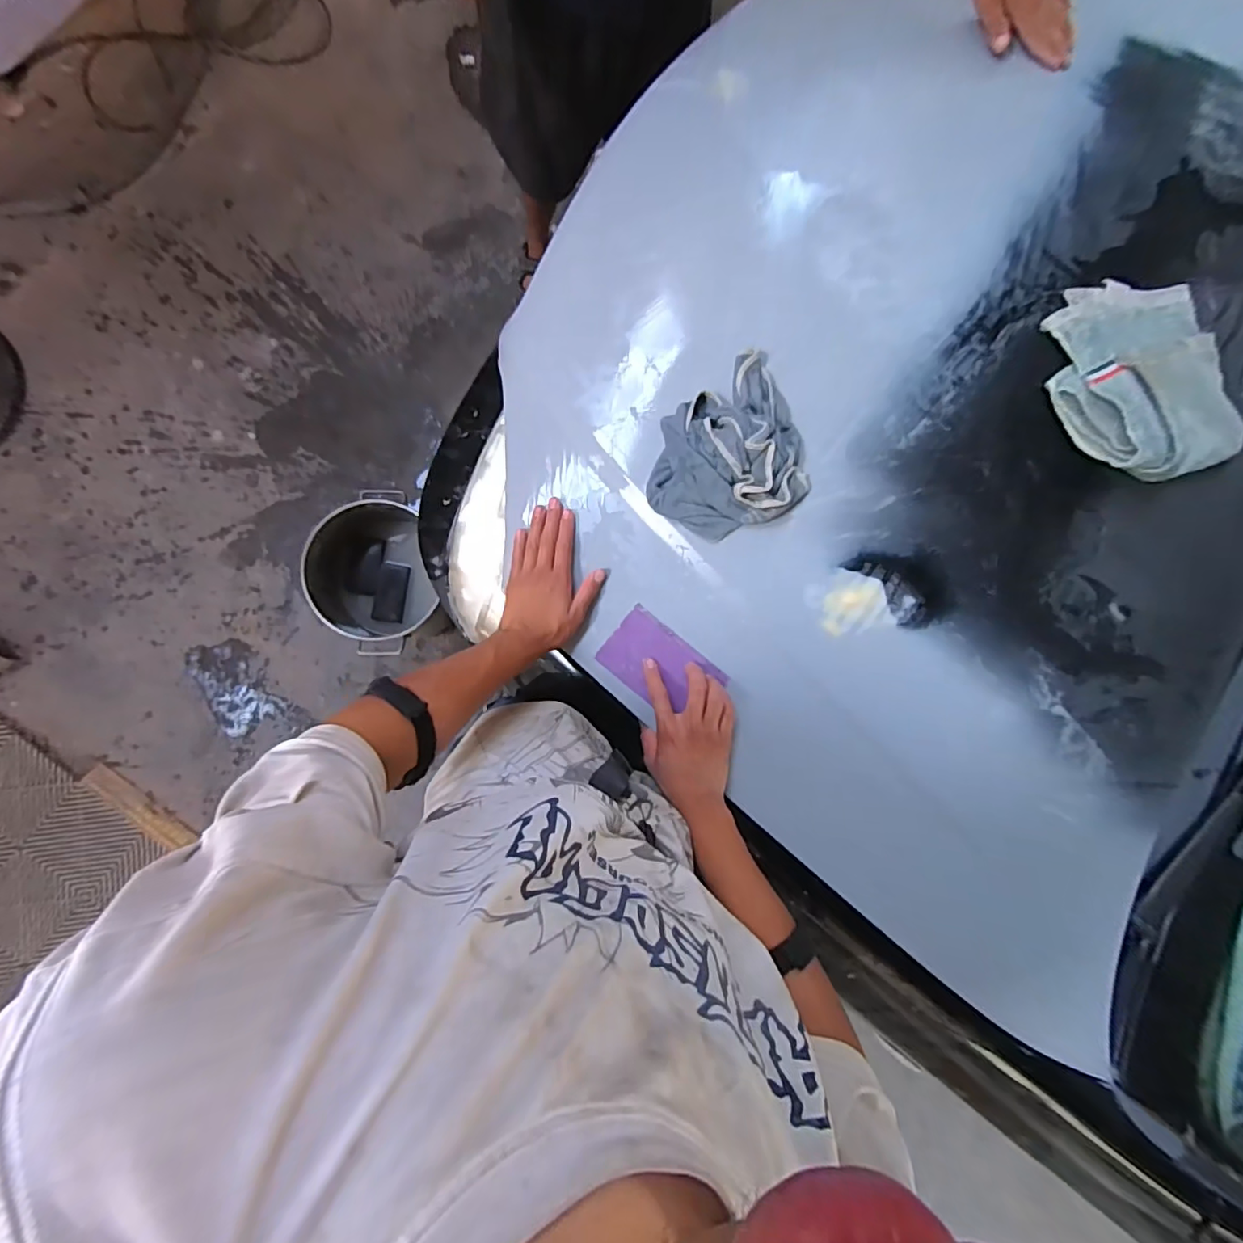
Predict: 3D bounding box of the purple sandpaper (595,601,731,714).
[{"bbox_3d":[0.046,0.052,0.644,0.131,0.009,0.081,39,91,7],"label":"purple sandpaper"}]

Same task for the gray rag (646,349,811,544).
[{"bbox_3d":[0.129,-0.187,0.616,0.202,0.057,0.169,-41,91,-7],"label":"gray rag"}]

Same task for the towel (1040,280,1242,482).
[{"bbox_3d":[0.598,-0.280,0.623,0.195,0.065,0.234,-15,91,-9],"label":"towel"}]

